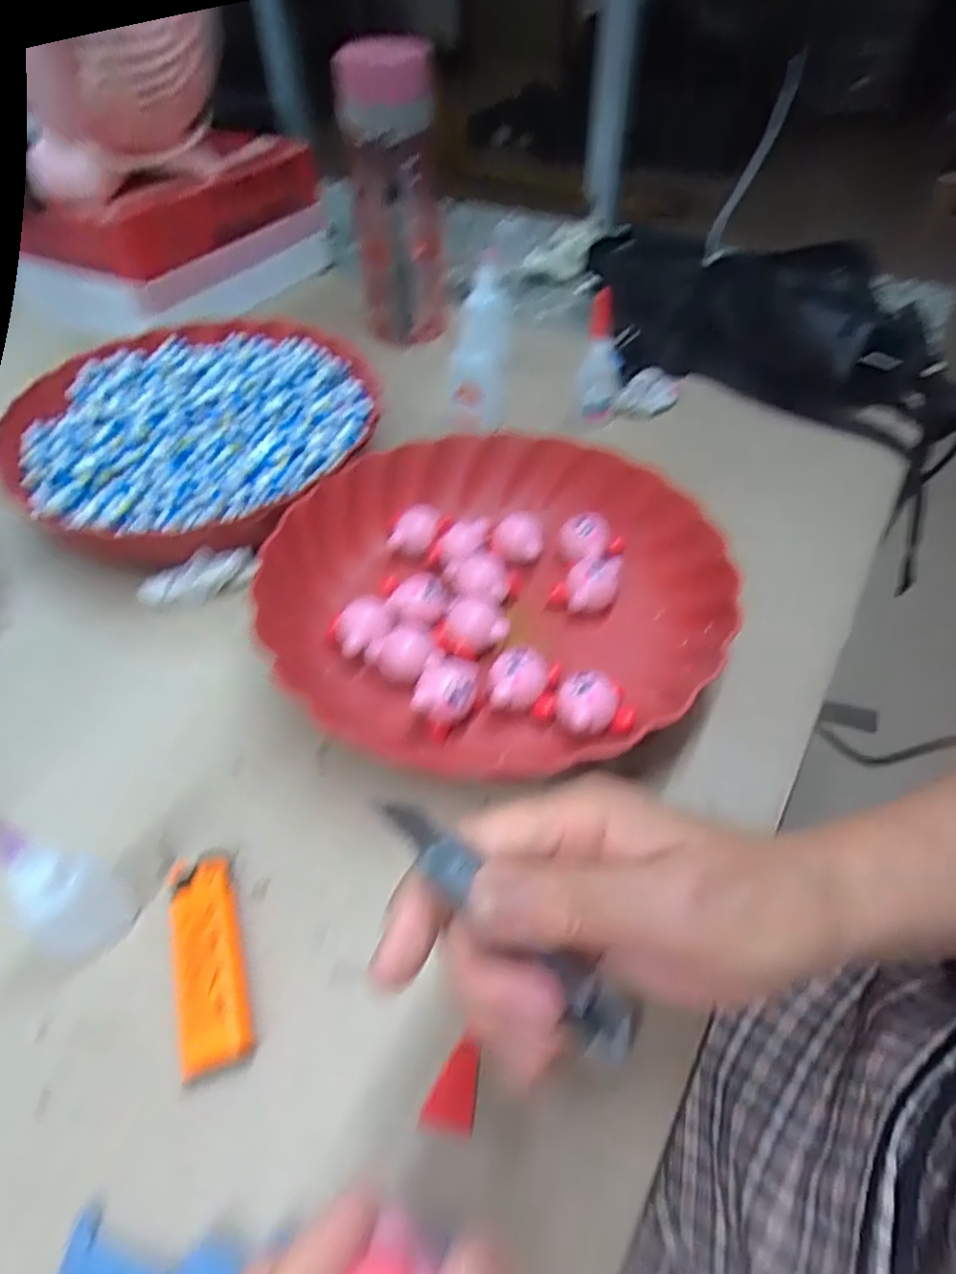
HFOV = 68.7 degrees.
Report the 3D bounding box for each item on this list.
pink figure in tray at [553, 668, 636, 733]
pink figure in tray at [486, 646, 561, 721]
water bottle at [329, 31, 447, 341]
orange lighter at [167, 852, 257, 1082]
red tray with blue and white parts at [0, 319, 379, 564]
[{"bbox_3d":[0.057,0.034,0.338,0.033,0.026,0.026,-6,48,-5],"label":"pink figure in tray"},{"bbox_3d":[0.023,0.022,0.347,0.034,0.024,0.029,4,48,4],"label":"pink figure in tray"},{"bbox_3d":[-0.066,-0.350,0.566,0.070,0.204,0.066,-7,49,-5],"label":"water bottle"},{"bbox_3d":[-0.106,0.126,0.276,0.027,0.011,0.083,-16,50,-13],"label":"orange lighter"},{"bbox_3d":[-0.192,-0.143,0.471,0.222,0.045,0.237,22,52,19],"label":"red tray with blue and white parts"}]

